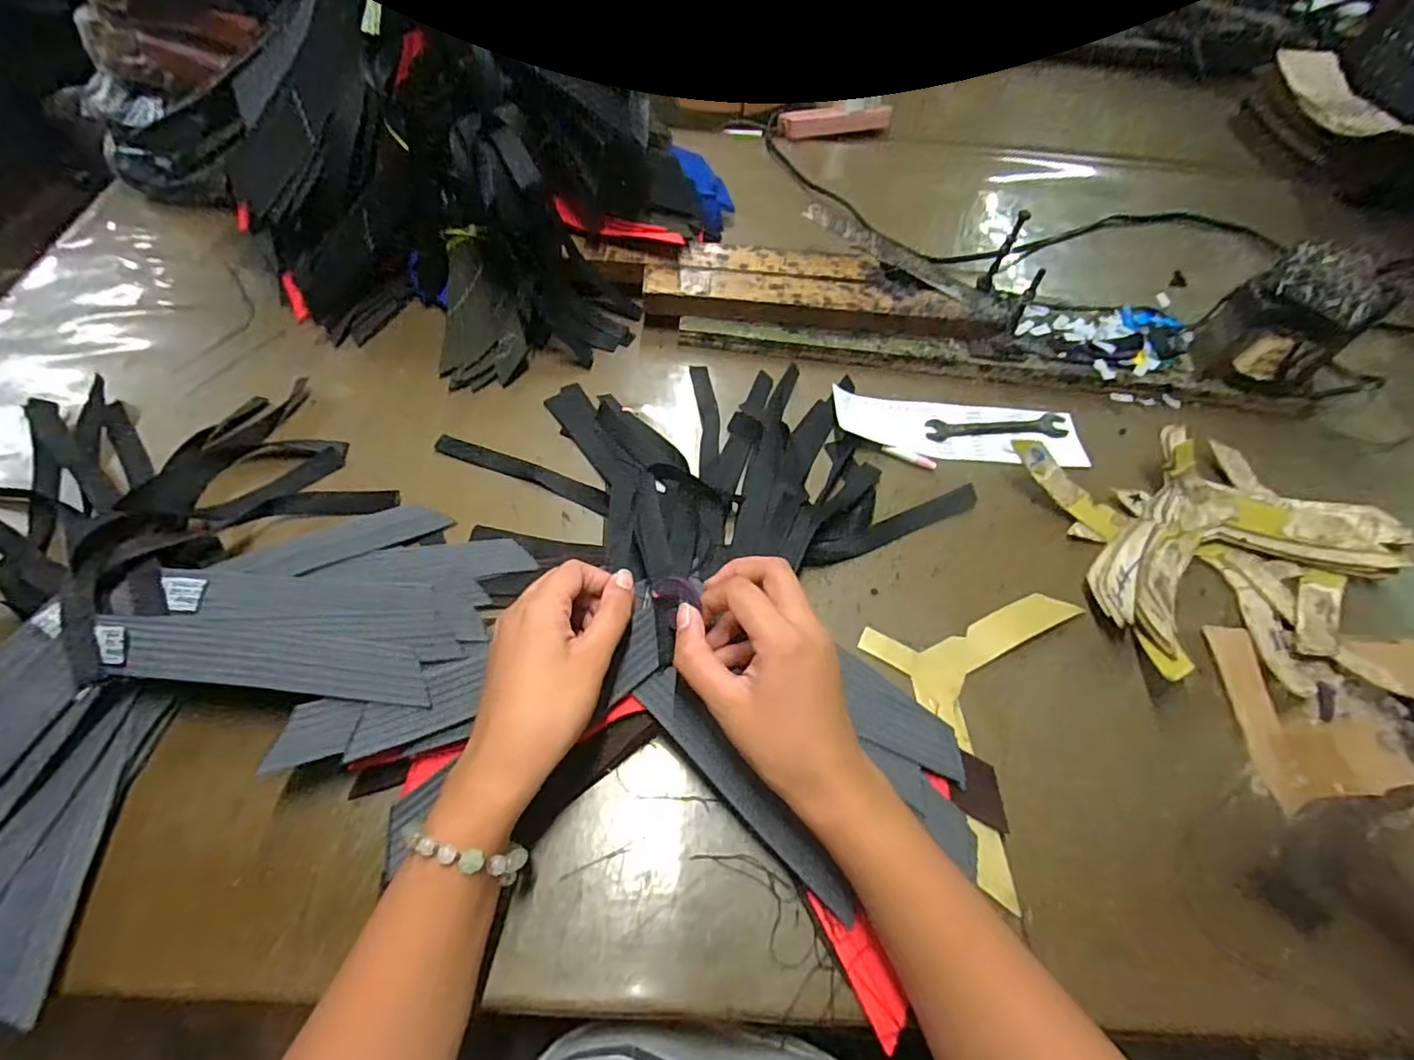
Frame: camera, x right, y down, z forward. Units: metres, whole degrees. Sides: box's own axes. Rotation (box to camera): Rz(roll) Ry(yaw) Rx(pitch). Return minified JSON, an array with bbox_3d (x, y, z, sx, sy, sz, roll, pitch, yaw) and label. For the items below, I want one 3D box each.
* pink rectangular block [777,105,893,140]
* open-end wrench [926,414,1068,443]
[{"bbox_3d":[0.161,-0.523,0.785,0.154,0.026,0.028,-14,61,-13],"label":"pink rectangular block"},{"bbox_3d":[0.244,-0.085,0.517,0.122,0.007,0.023,-3,59,-7],"label":"open-end wrench"}]

